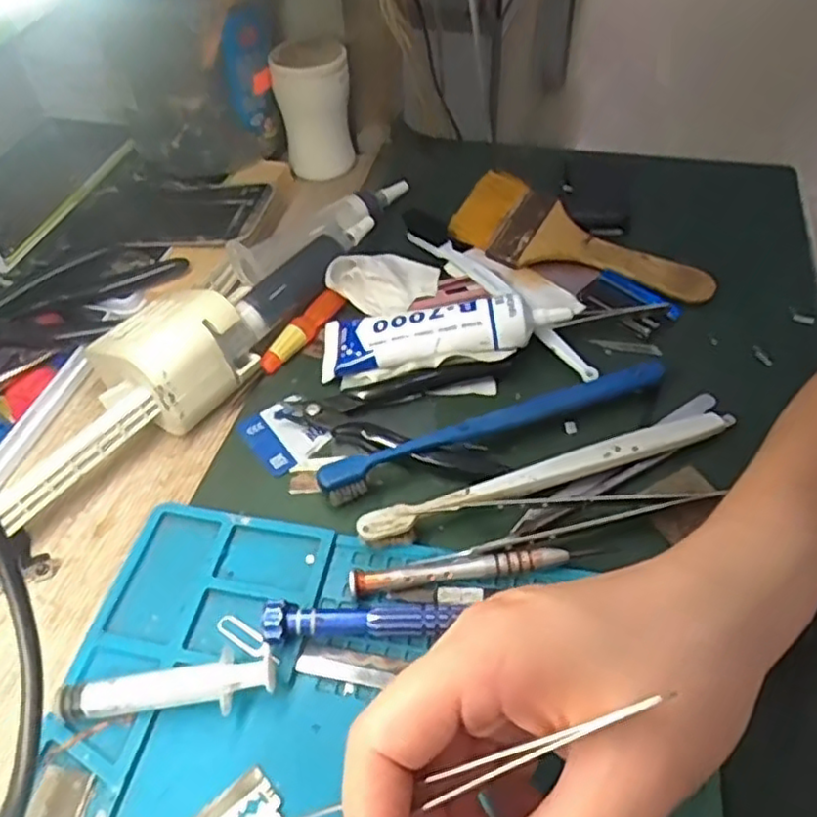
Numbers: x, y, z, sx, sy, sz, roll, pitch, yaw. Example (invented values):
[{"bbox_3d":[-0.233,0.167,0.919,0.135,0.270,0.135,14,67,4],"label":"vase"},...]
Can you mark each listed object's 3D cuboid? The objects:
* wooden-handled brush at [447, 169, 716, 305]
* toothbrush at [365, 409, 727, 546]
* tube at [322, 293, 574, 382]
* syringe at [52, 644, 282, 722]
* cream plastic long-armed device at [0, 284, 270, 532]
[{"bbox_3d":[0.107,-0.104,0.428,0.162,0.024,0.058,25,55,22],"label":"wooden-handled brush"},{"bbox_3d":[0.069,0.029,0.317,0.188,0.008,0.014,-16,50,-10],"label":"toothbrush"},{"bbox_3d":[0.017,-0.048,0.373,0.130,0.029,0.048,-2,50,1],"label":"tube"},{"bbox_3d":[-0.091,0.106,0.264,0.080,0.013,0.023,-7,50,-3],"label":"syringe"},{"bbox_3d":[-0.165,0.014,0.325,0.061,0.046,0.222,29,57,25],"label":"cream plastic long-armed device"}]

